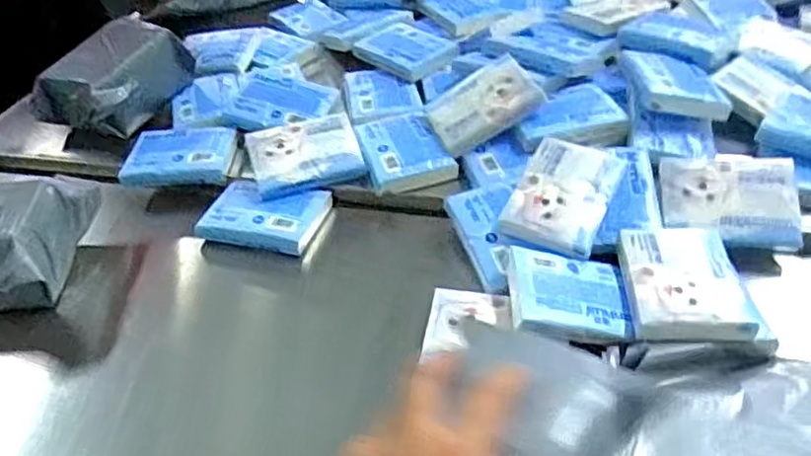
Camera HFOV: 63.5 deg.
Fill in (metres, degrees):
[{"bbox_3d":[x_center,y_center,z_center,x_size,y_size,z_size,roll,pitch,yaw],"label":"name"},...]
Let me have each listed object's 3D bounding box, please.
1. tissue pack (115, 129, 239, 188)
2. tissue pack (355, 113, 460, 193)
[{"bbox_3d":[-0.253,-0.080,0.740,0.113,0.028,0.078,-2,41,4],"label":"tissue pack"},{"bbox_3d":[-0.003,-0.086,0.712,0.086,0.022,0.110,-14,42,-9],"label":"tissue pack"}]

